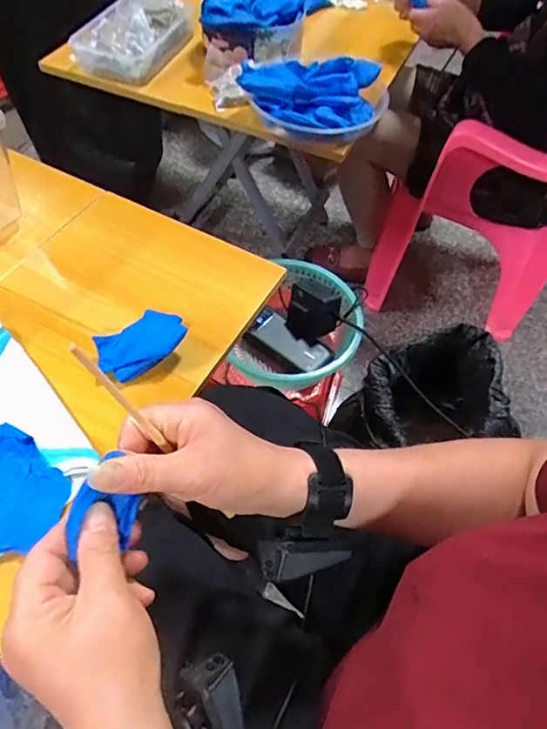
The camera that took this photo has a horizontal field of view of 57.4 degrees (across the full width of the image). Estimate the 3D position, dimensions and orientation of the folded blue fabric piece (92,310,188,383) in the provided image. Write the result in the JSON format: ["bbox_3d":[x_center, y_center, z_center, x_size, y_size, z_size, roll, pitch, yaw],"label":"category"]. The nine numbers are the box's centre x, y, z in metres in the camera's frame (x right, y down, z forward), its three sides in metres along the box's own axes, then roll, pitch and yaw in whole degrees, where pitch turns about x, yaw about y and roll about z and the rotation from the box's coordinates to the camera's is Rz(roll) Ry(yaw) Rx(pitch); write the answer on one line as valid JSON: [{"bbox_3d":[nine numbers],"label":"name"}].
[{"bbox_3d":[-0.148,-0.024,0.562,0.099,0.035,0.060,-33,65,-23],"label":"folded blue fabric piece"}]

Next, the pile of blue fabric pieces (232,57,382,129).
[{"bbox_3d":[0.064,-0.445,0.818,0.238,0.044,0.154,5,57,-1],"label":"pile of blue fabric pieces"}]

